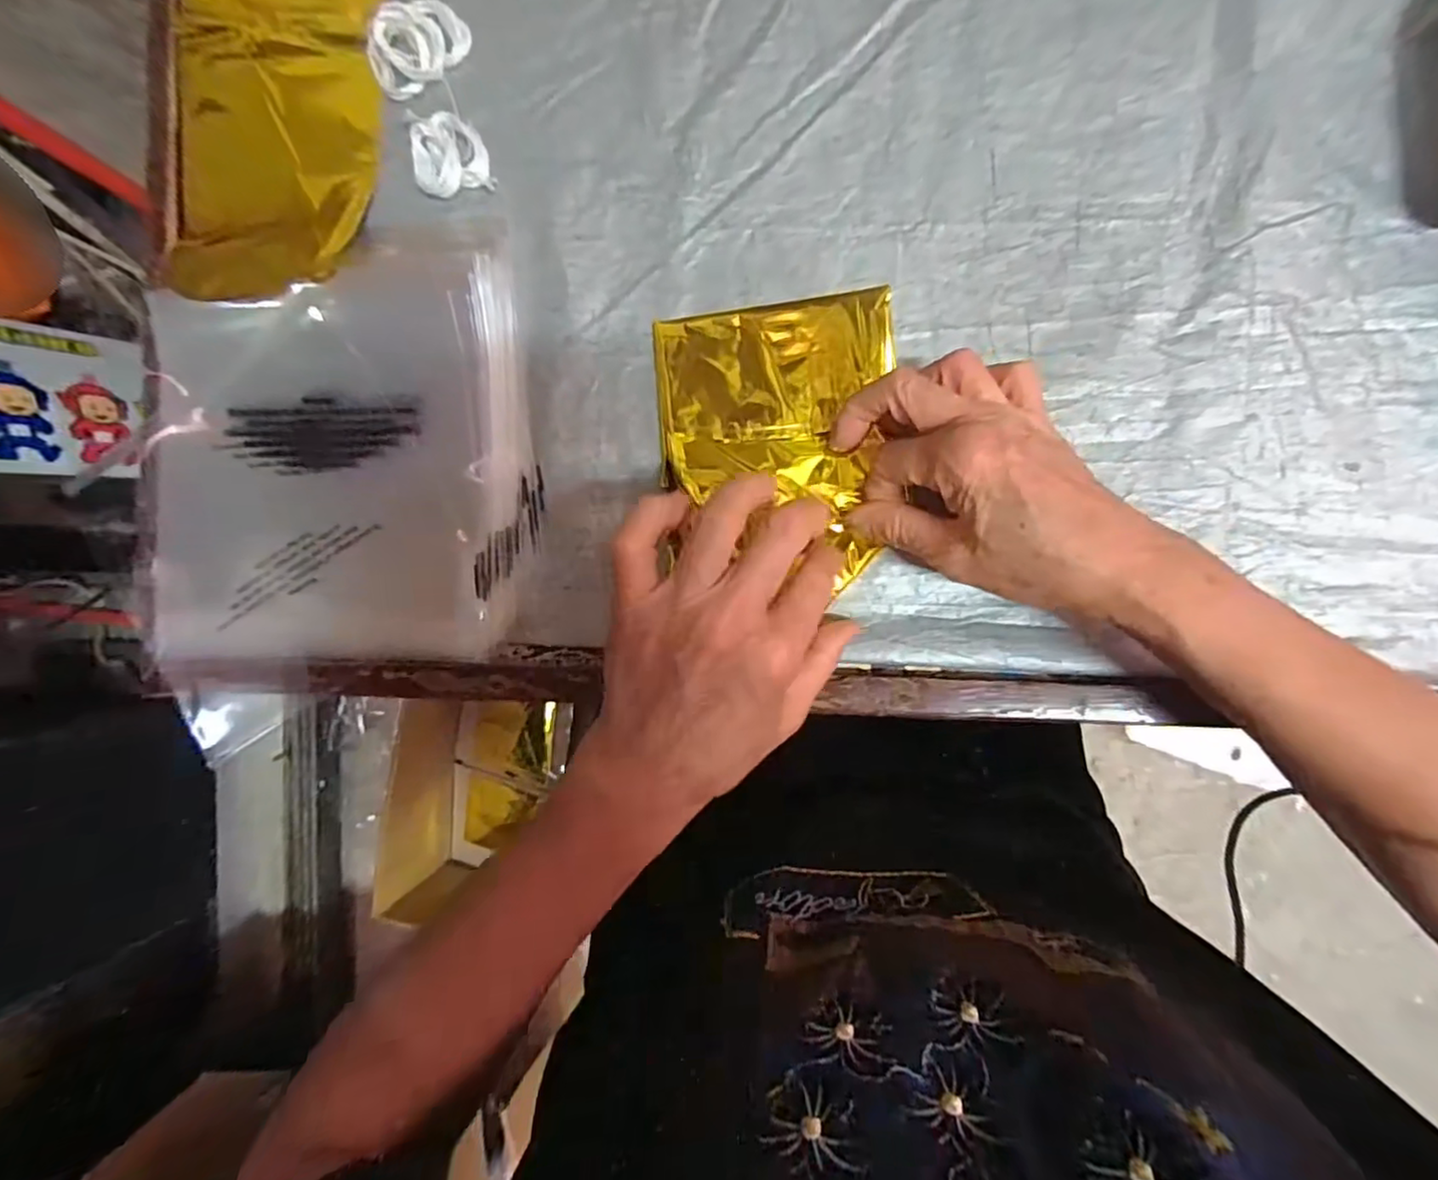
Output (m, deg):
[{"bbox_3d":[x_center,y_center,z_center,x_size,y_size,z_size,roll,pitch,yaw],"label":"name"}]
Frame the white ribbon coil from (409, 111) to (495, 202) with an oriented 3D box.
[{"bbox_3d":[-0.157,-0.252,0.366,0.044,0.009,0.046,0,91,6],"label":"white ribbon coil"}]

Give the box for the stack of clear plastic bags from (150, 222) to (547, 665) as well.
[{"bbox_3d":[-0.219,-0.078,0.359,0.223,0.027,0.233,-3,90,6],"label":"stack of clear plastic bags"}]

